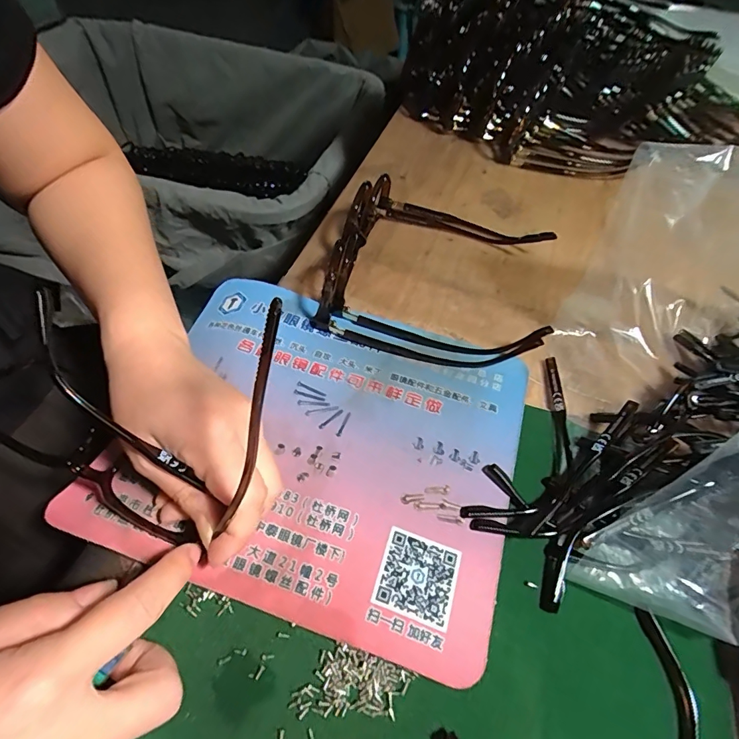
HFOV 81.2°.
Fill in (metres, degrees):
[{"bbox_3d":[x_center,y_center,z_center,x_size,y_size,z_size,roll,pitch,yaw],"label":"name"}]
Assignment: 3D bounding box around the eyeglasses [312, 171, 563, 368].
[{"bbox_3d":[0.051,-0.086,0.334,0.169,0.039,0.171,12,55,5],"label":"eyeglasses"}]

